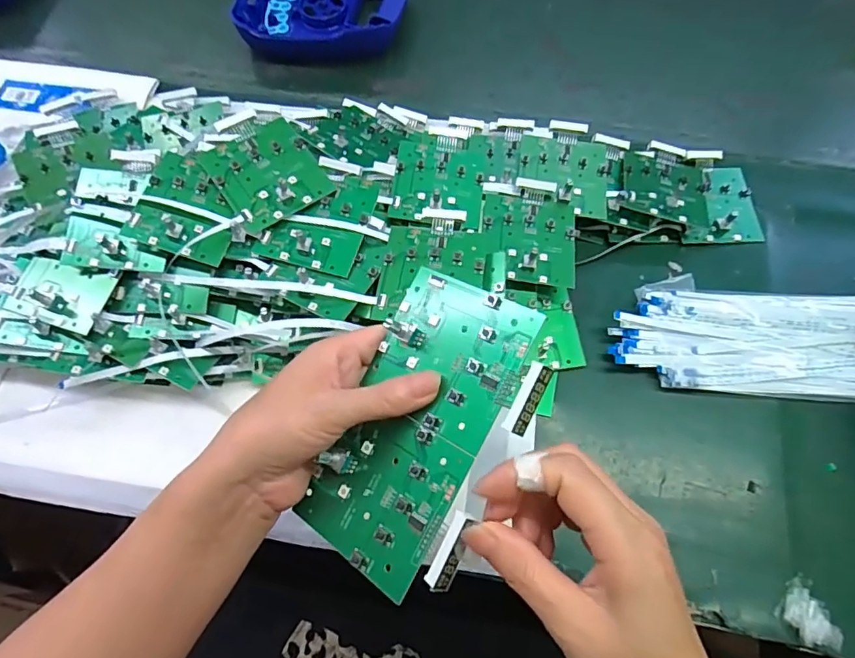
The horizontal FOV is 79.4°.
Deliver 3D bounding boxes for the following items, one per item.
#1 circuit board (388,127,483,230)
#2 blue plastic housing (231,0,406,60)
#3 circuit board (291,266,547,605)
[{"bbox_3d":[0.011,-0.133,0.436,0.074,0.012,0.097,8,67,-1],"label":"circuit board"},{"bbox_3d":[-0.116,-0.370,0.580,0.183,0.043,0.180,3,65,2],"label":"blue plastic housing"},{"bbox_3d":[-0.007,0.047,0.259,0.078,0.009,0.150,24,85,31],"label":"circuit board"}]

